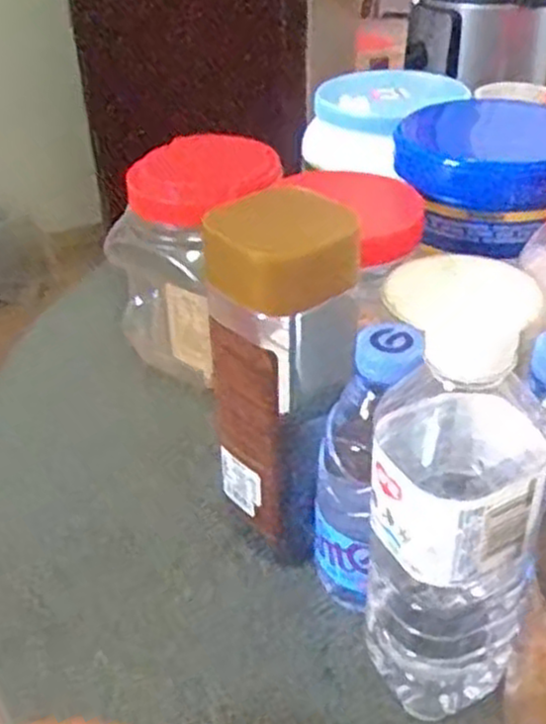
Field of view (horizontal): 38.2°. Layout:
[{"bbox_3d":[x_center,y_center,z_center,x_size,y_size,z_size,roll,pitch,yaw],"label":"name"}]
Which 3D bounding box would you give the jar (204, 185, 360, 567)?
[{"bbox_3d":[0.006,0.012,0.413,0.066,0.203,0.056,-23,41,-27],"label":"jar"}]

